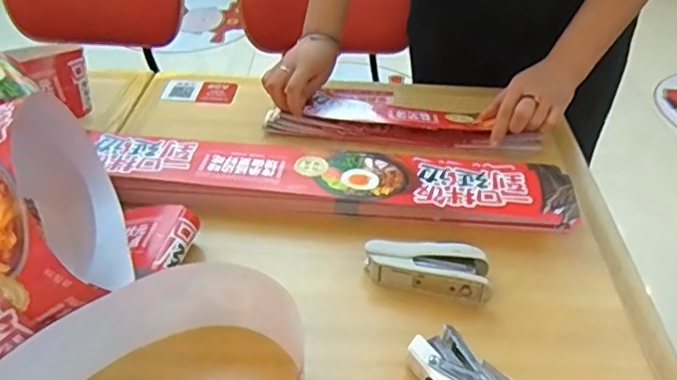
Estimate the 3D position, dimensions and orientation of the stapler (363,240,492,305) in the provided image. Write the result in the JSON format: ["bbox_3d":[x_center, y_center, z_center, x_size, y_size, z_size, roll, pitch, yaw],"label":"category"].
[{"bbox_3d":[0.084,0.074,0.566,0.117,0.027,0.047,9,39,9],"label":"stapler"}]

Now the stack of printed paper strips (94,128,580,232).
[{"bbox_3d":[-0.011,-0.016,0.669,0.517,0.027,0.112,4,39,3],"label":"stack of printed paper strips"}]

